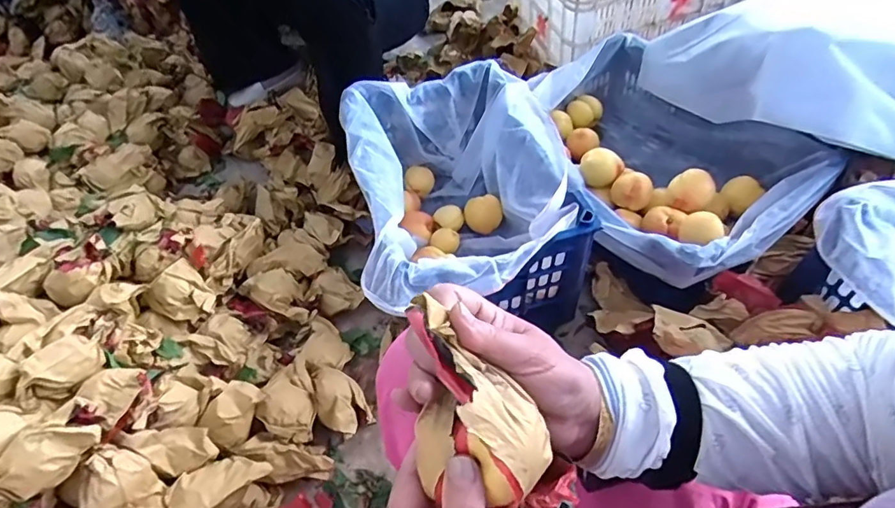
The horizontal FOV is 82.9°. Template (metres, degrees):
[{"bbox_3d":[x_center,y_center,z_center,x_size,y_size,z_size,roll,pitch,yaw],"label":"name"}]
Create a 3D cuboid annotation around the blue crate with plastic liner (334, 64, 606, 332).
[{"bbox_3d":[0.037,-0.090,0.904,0.384,0.238,0.475,-13,52,-6],"label":"blue crate with plastic liner"}]

